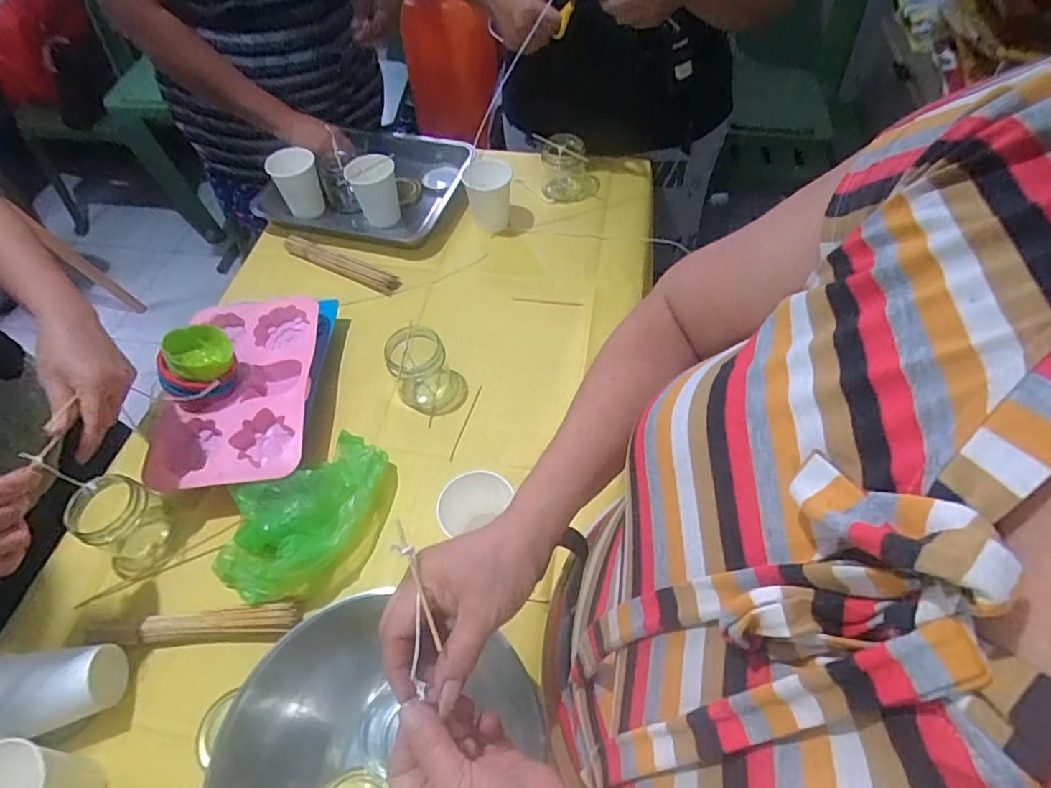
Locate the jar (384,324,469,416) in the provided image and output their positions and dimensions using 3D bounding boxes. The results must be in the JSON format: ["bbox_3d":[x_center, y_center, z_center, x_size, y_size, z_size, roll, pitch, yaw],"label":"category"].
[{"bbox_3d":[-0.119,-0.032,0.674,0.083,0.075,0.076,-10,53,-6],"label":"jar"}]

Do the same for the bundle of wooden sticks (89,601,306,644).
[{"bbox_3d":[-0.317,0.225,0.541,0.189,0.029,0.025,-3,52,-1],"label":"bundle of wooden sticks"}]

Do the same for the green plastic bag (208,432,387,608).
[{"bbox_3d":[-0.235,0.123,0.591,0.129,0.048,0.188,26,57,20],"label":"green plastic bag"}]

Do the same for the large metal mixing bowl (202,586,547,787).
[{"bbox_3d":[-0.118,0.299,0.433,0.238,0.085,0.219,28,58,21],"label":"large metal mixing bowl"}]

